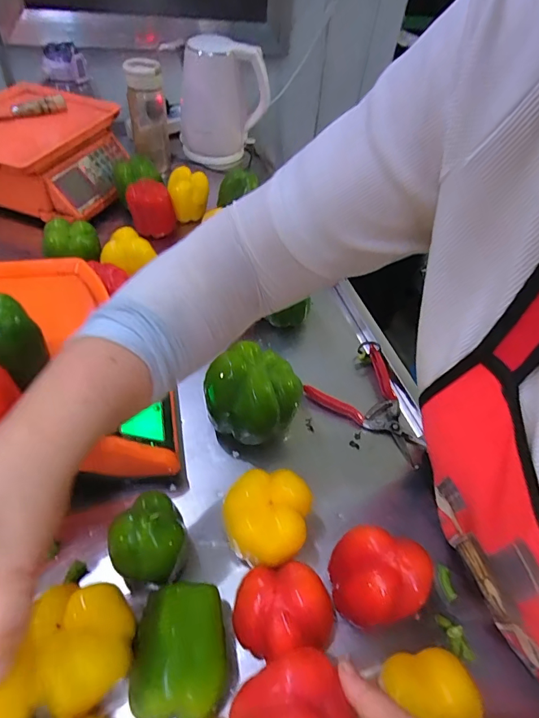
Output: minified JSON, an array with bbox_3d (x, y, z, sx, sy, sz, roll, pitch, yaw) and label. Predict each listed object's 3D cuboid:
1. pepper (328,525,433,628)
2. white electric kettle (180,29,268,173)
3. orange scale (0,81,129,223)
[{"bbox_3d":[0.100,0.201,0.381,0.085,0.072,0.073,21,50,12],"label":"pepper"},{"bbox_3d":[-0.098,-0.574,0.940,0.186,0.235,0.125,2,49,-5],"label":"white electric kettle"},{"bbox_3d":[-0.446,-0.394,0.796,0.289,0.145,0.269,9,49,2],"label":"orange scale"}]

